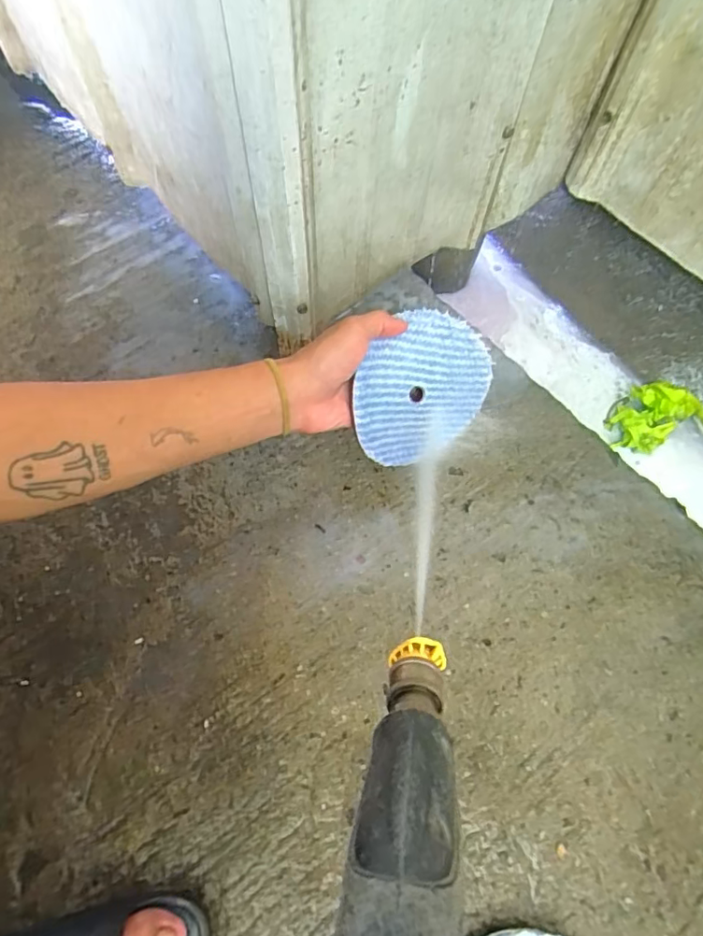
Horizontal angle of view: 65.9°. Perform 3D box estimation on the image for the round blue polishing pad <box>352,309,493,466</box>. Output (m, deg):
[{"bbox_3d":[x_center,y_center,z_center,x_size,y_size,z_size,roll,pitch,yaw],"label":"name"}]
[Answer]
[{"bbox_3d":[0.063,-0.064,0.487,0.134,0.130,0.016,-42,38,3],"label":"round blue polishing pad"}]

